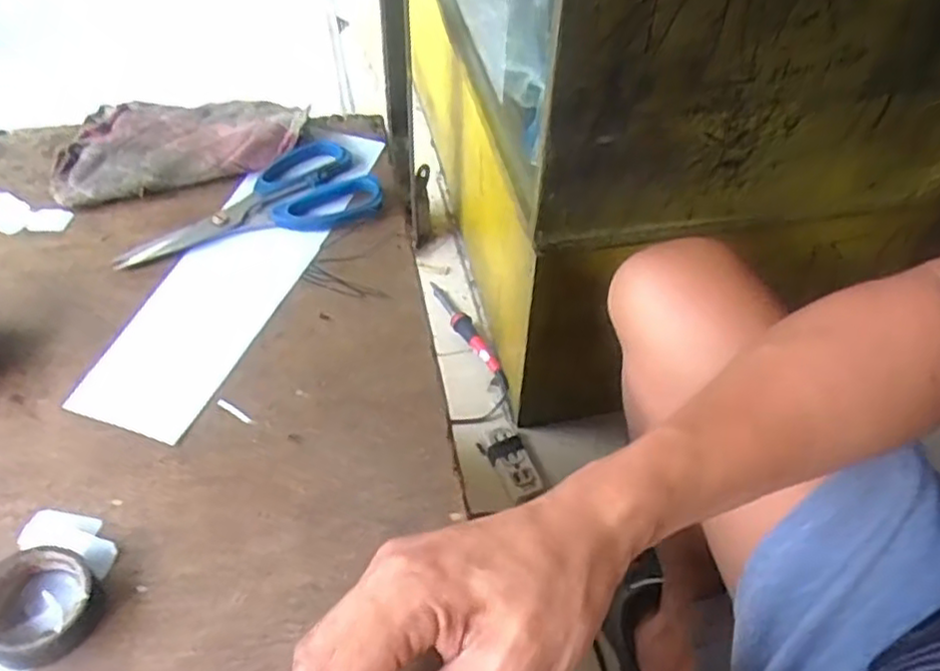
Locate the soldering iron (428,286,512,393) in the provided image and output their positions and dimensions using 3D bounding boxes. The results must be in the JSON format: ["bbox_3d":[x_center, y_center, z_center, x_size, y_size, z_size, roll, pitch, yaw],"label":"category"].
[{"bbox_3d":[-0.005,-0.011,1.047,0.026,0.028,0.241,-18,53,-18],"label":"soldering iron"}]

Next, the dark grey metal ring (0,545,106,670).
[{"bbox_3d":[-0.187,0.117,0.304,0.046,0.018,0.046,26,53,18],"label":"dark grey metal ring"}]

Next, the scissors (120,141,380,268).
[{"bbox_3d":[-0.152,-0.090,0.481,0.172,0.018,0.081,-20,53,-19],"label":"scissors"}]

